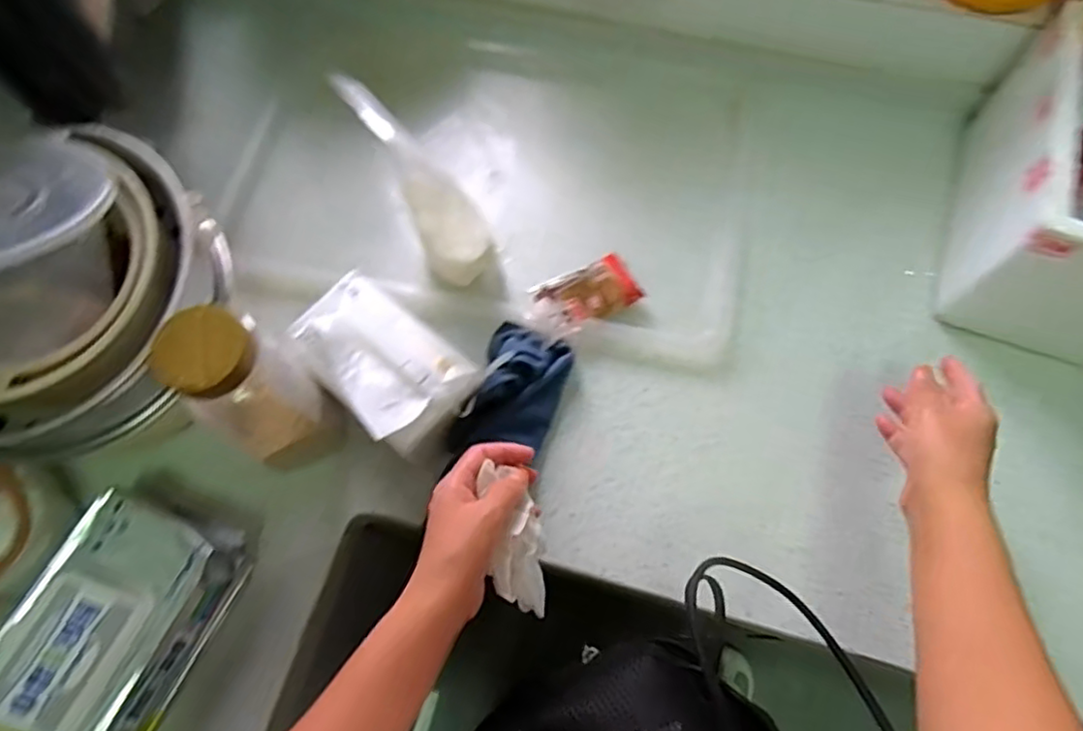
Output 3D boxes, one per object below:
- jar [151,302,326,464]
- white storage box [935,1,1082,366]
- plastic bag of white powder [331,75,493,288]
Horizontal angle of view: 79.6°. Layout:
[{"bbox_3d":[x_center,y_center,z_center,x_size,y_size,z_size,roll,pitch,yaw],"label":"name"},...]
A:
[{"bbox_3d":[-0.226,0.019,0.509,0.072,0.159,0.088,32,73,13],"label":"jar"},{"bbox_3d":[0.491,-0.154,0.587,0.159,0.155,0.258,18,70,9],"label":"white storage box"},{"bbox_3d":[-0.100,-0.150,0.570,0.046,0.209,0.081,-46,52,-15],"label":"plastic bag of white powder"}]

